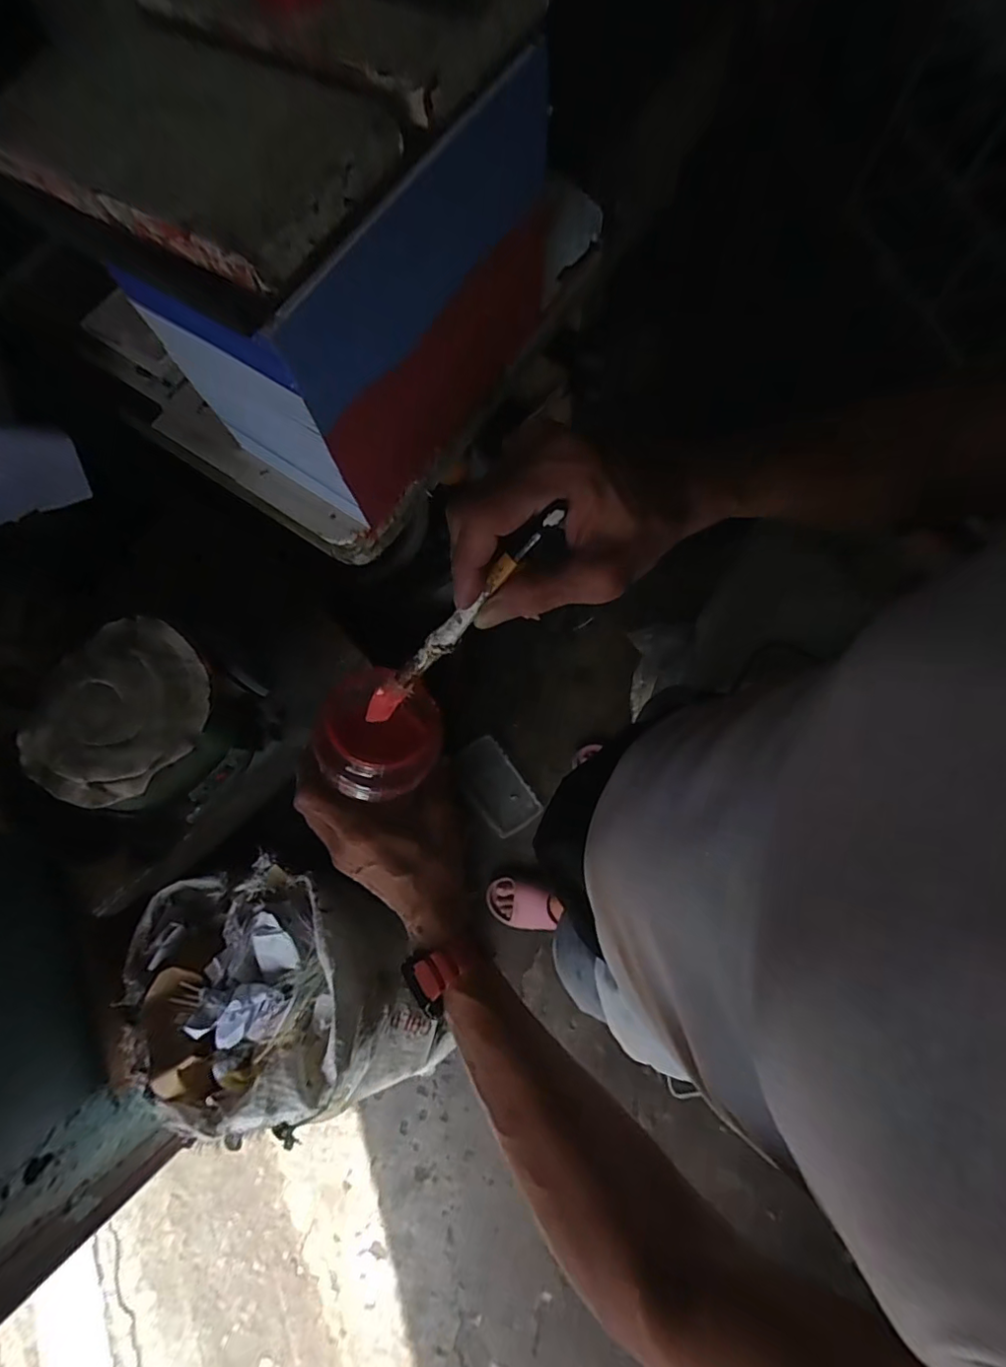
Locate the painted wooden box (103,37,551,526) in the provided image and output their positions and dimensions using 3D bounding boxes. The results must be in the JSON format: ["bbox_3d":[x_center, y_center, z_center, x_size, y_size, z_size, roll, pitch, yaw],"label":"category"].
[{"bbox_3d":[-0.125,-0.412,0.548,0.213,0.282,0.400,29,79,9],"label":"painted wooden box"}]

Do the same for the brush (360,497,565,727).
[{"bbox_3d":[-0.027,-0.027,0.280,0.164,0.011,0.012,-43,74,36],"label":"brush"}]

